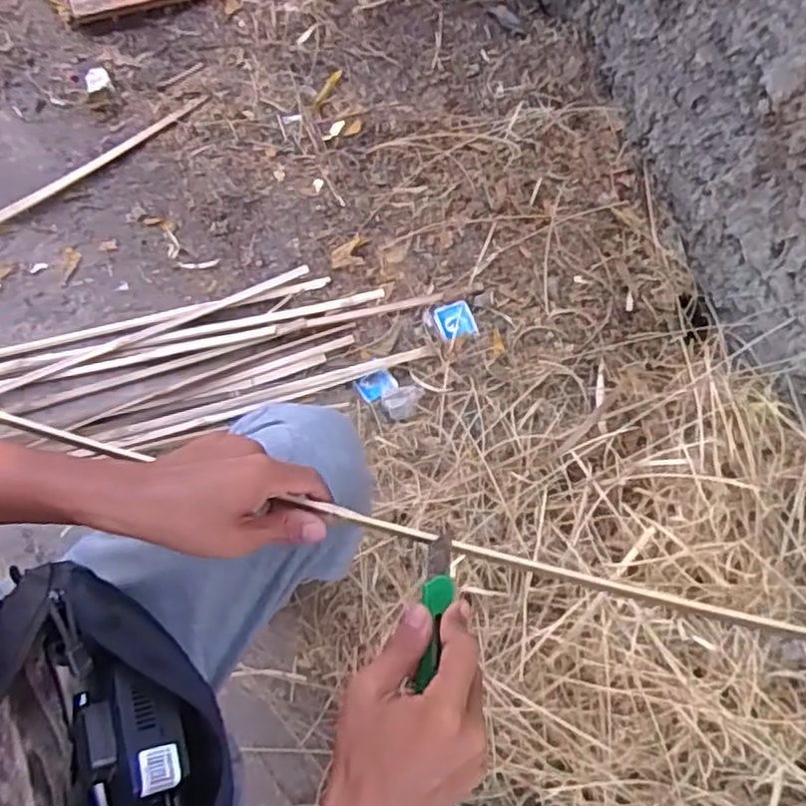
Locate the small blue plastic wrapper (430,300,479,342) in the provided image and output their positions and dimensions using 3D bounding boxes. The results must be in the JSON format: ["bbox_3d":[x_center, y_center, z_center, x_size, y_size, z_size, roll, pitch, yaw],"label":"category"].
[{"bbox_3d":[0.084,-0.134,1.136,0.058,0.012,0.063,-19,72,-9],"label":"small blue plastic wrapper"}]

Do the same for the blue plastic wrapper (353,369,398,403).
[{"bbox_3d":[-0.041,-0.028,1.104,0.060,0.009,0.048,-28,74,-11],"label":"blue plastic wrapper"}]

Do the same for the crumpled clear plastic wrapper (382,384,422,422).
[{"bbox_3d":[0.003,-0.002,1.089,0.068,0.014,0.048,-40,76,-15],"label":"crumpled clear plastic wrapper"}]

